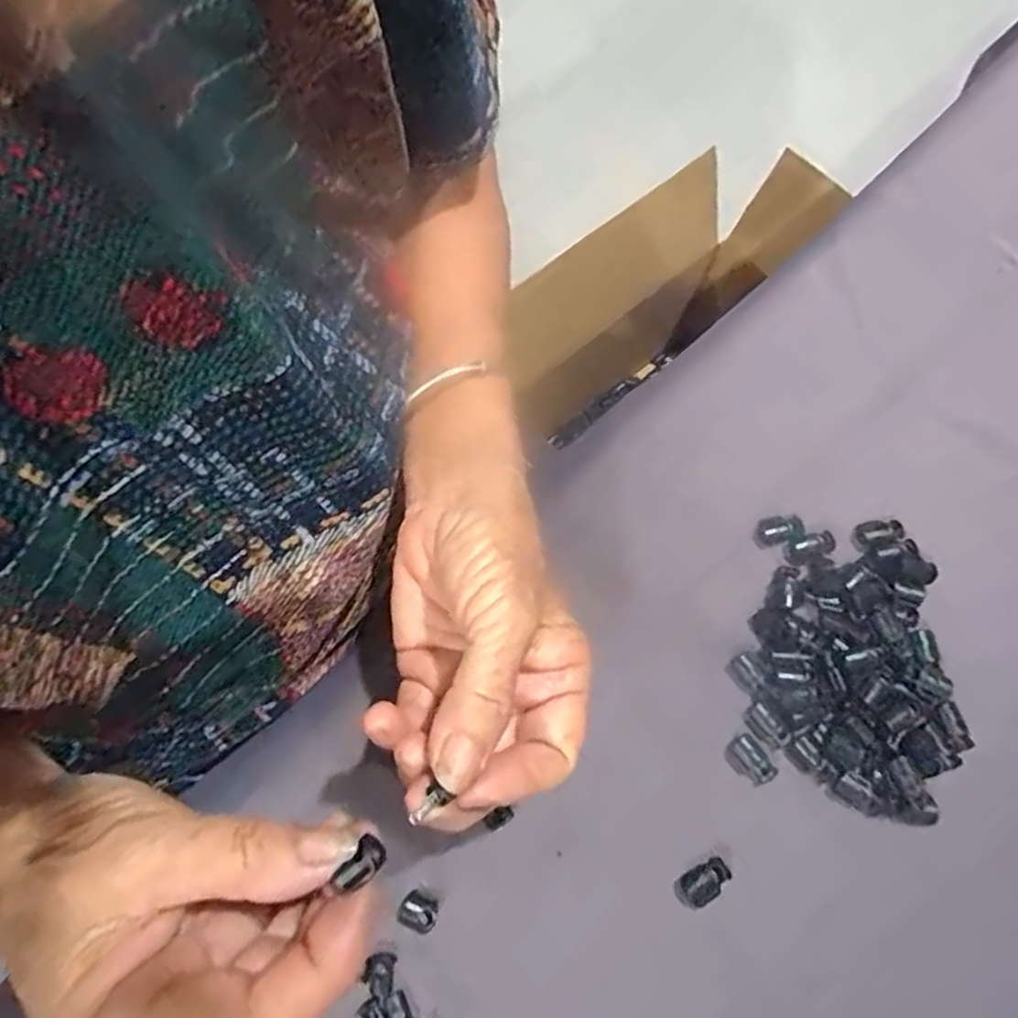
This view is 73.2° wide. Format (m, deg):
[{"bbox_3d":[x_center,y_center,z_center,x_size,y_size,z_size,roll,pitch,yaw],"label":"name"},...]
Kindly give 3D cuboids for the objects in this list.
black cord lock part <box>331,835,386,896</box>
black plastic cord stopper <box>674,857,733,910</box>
[{"bbox_3d":[-0.042,0.102,0.194,0.008,0.007,0.014,40,78,13],"label":"black cord lock part"},{"bbox_3d":[0.081,0.155,0.283,0.023,0.006,0.014,-34,73,-10],"label":"black plastic cord stopper"}]

